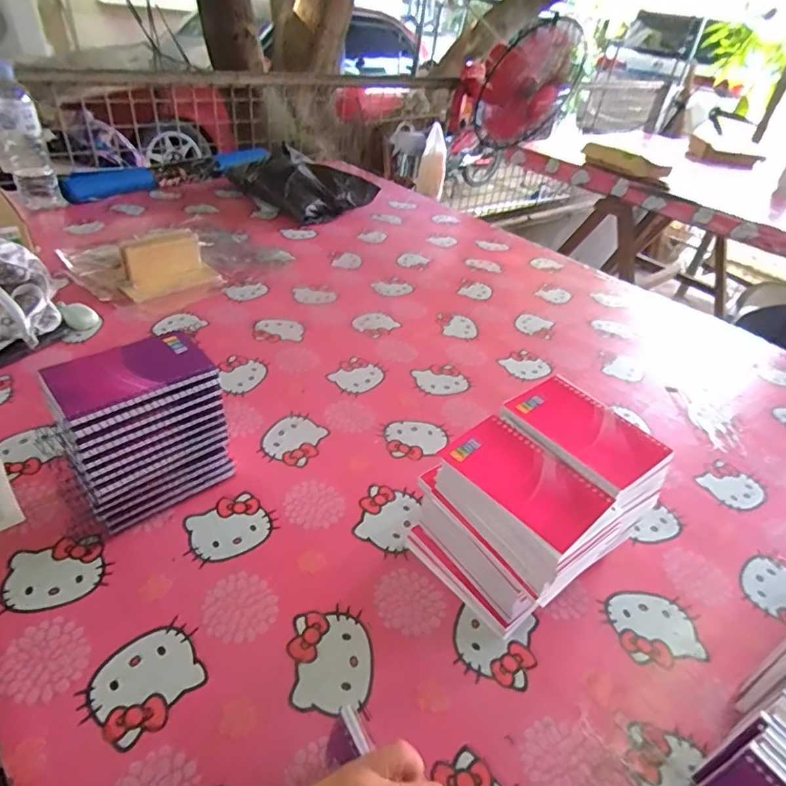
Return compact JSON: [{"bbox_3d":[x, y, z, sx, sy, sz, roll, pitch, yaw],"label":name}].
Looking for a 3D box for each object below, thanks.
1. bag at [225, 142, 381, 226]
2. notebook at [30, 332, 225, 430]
[{"bbox_3d":[-0.219,-0.536,1.313,0.278,0.101,0.248,33,44,29],"label":"bag"},{"bbox_3d":[-0.245,-0.022,0.474,0.132,0.017,0.091,-24,47,-35],"label":"notebook"}]

